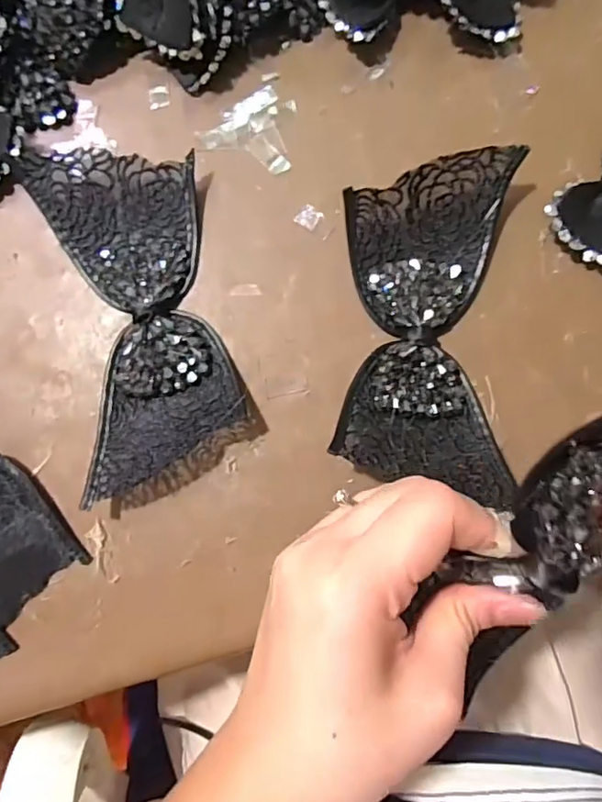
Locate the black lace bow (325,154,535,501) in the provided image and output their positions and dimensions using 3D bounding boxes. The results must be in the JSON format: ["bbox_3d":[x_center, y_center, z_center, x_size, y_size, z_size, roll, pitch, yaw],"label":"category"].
[{"bbox_3d":[0.070,-0.044,0.306,0.093,0.035,0.184,5,85,2],"label":"black lace bow"}]

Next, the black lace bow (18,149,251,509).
[{"bbox_3d":[-0.090,-0.049,0.317,0.091,0.021,0.196,-10,85,1],"label":"black lace bow"}]

